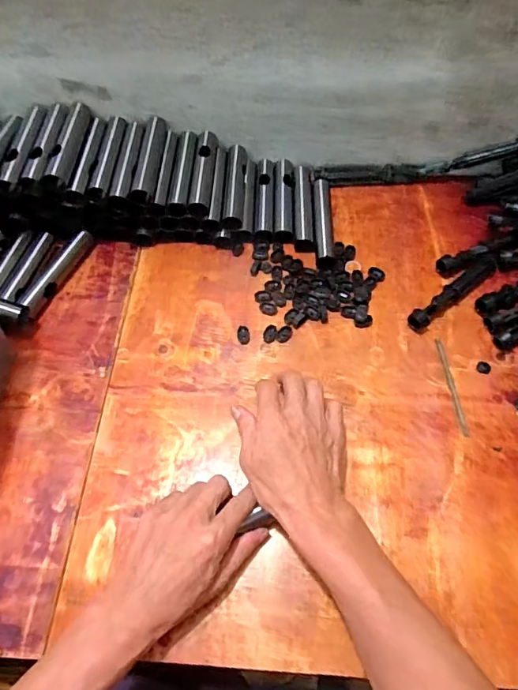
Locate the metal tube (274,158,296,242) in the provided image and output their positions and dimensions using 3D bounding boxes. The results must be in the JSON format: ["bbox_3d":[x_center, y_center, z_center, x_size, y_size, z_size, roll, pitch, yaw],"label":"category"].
[{"bbox_3d":[0.037,-0.202,0.637,0.027,0.020,0.144,1,61,3],"label":"metal tube"}]

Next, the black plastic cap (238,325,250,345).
[{"bbox_3d":[-0.019,-0.012,0.544,0.015,0.004,0.025,-8,61,-2],"label":"black plastic cap"}]

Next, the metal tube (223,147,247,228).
[{"bbox_3d":[-0.032,-0.218,0.622,0.025,0.023,0.141,1,61,3],"label":"metal tube"}]

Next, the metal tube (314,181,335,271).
[{"bbox_3d":[0.087,-0.166,0.612,0.022,0.018,0.146,0,61,3],"label":"metal tube"}]

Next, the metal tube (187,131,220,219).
[{"bbox_3d":[-0.073,-0.229,0.605,0.025,0.022,0.138,3,62,4],"label":"metal tube"}]

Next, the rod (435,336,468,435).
[{"bbox_3d":[0.214,0.045,0.503,0.008,0.004,0.115,-4,61,1],"label":"rod"}]

